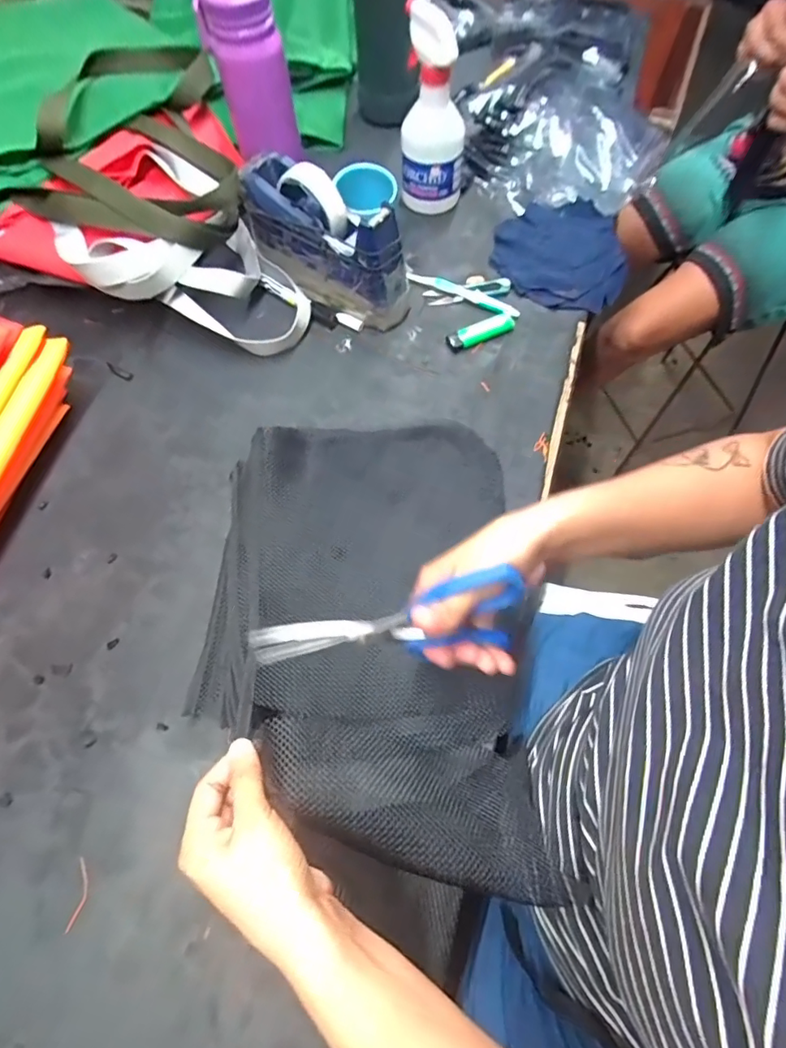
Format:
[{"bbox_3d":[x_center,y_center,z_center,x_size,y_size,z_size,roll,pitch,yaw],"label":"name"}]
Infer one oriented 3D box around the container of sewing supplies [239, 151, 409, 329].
[{"bbox_3d":[-0.079,-0.319,0.562,0.207,0.122,0.075,40,71,17],"label":"container of sewing supplies"}]

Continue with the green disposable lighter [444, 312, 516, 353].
[{"bbox_3d":[0.101,-0.224,0.574,0.085,0.009,0.028,-23,67,-10],"label":"green disposable lighter"}]

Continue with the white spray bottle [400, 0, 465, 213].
[{"bbox_3d":[0.051,-0.490,0.602,0.079,0.193,0.072,2,65,2],"label":"white spray bottle"}]

